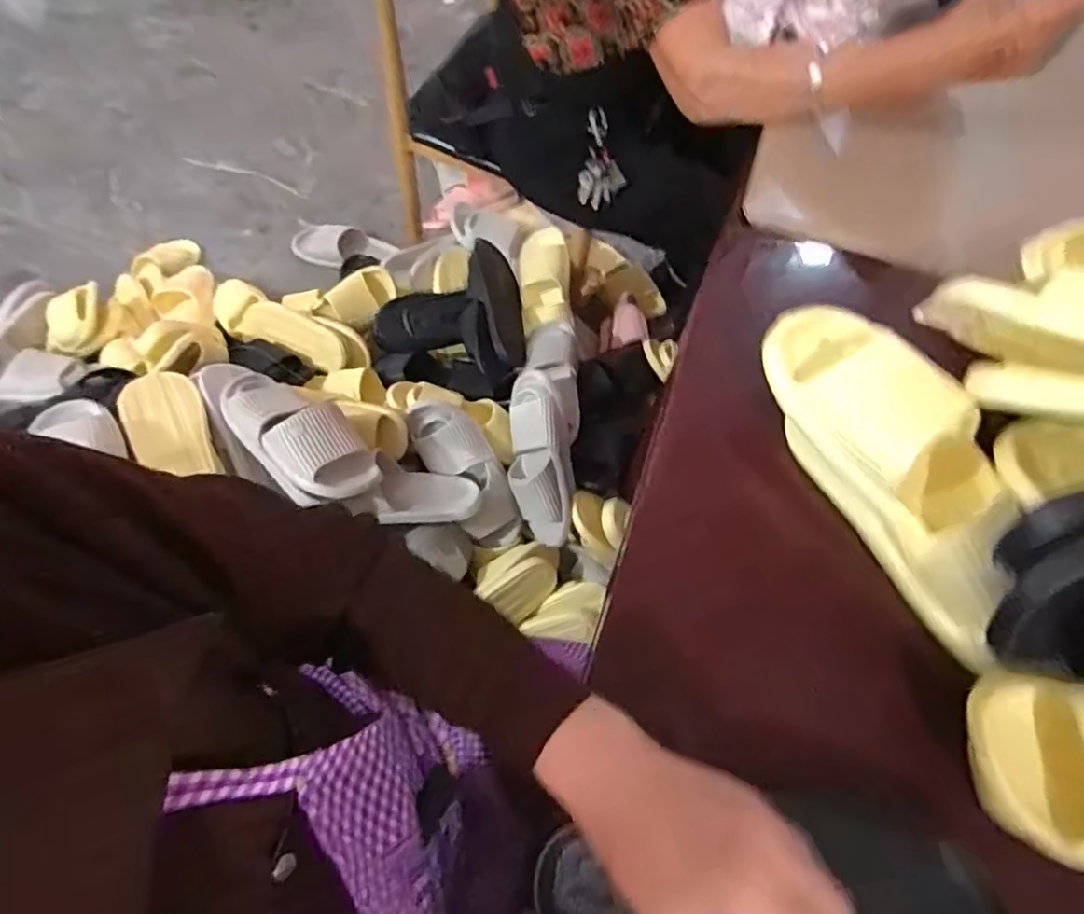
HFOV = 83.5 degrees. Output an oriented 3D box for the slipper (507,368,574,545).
[{"bbox_3d":[-0.005,0.002,1.020,0.103,0.095,0.290,-6,90,-4],"label":"slipper"}]

